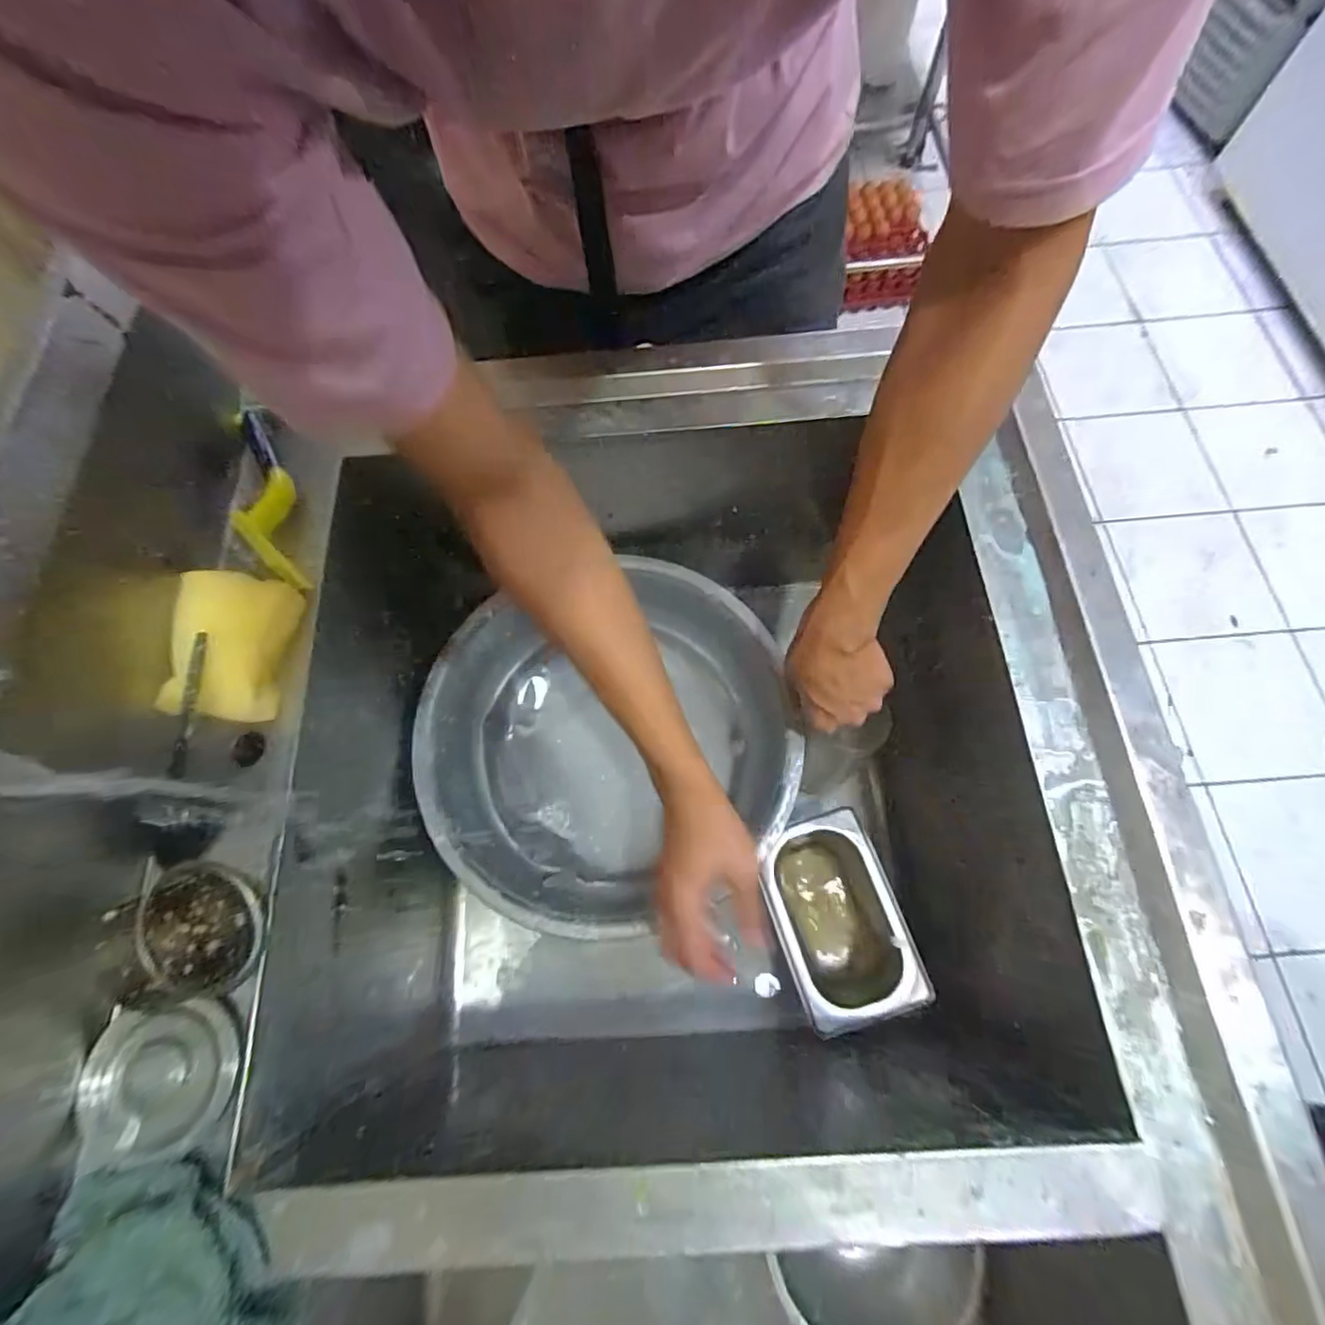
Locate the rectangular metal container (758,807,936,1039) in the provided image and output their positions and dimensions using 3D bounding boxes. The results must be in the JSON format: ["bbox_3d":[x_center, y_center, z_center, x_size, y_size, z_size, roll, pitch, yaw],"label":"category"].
[{"bbox_3d":[0.162,0.252,0.588,0.106,0.107,0.175,-16,70,-6],"label":"rectangular metal container"}]

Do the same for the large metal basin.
[{"bbox_3d":[-0.057,0.098,0.645,0.359,0.142,0.340,0,69,0],"label":"large metal basin"}]

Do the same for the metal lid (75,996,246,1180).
[{"bbox_3d":[-0.289,0.236,0.333,0.087,0.029,0.079,-13,73,1],"label":"metal lid"}]

